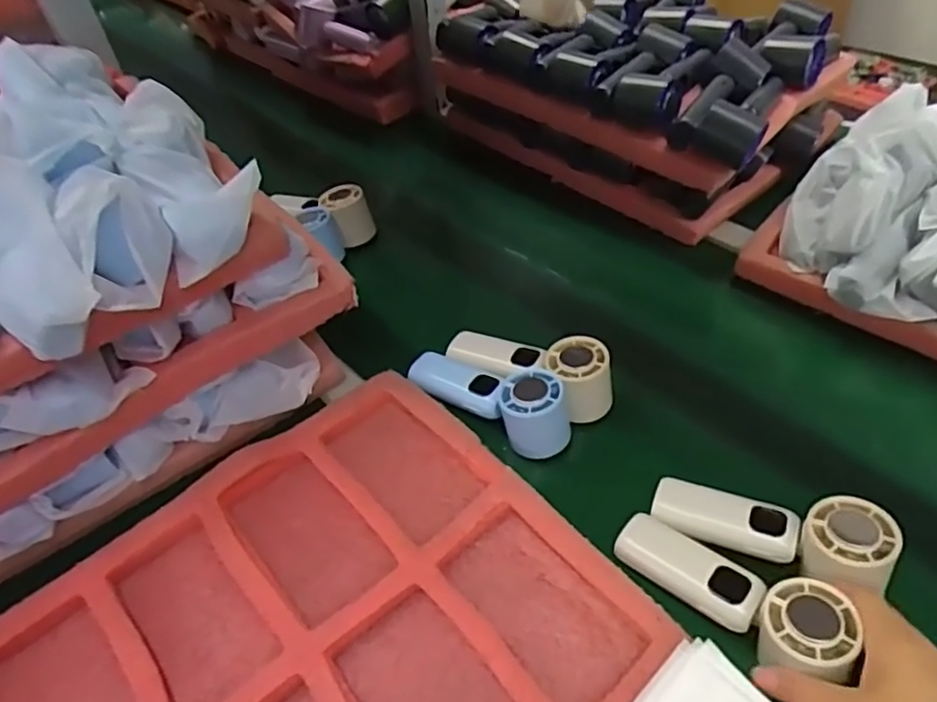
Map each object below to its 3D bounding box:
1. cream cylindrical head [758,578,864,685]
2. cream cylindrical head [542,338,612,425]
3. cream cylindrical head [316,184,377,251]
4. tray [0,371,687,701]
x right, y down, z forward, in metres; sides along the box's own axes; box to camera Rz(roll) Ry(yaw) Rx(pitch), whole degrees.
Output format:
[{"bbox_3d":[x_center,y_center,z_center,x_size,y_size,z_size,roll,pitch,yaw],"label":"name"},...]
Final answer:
[{"bbox_3d":[0.206,0.175,0.390,0.052,0.048,0.052,-3,46,3],"label":"cream cylindrical head"},{"bbox_3d":[0.095,0.025,0.543,0.058,0.046,0.064,6,47,11],"label":"cream cylindrical head"},{"bbox_3d":[-0.142,-0.158,0.746,0.053,0.063,0.050,-3,46,3],"label":"cream cylindrical head"},{"bbox_3d":[-0.135,0.219,0.394,0.457,0.025,0.319,-35,52,-26],"label":"tray"}]

